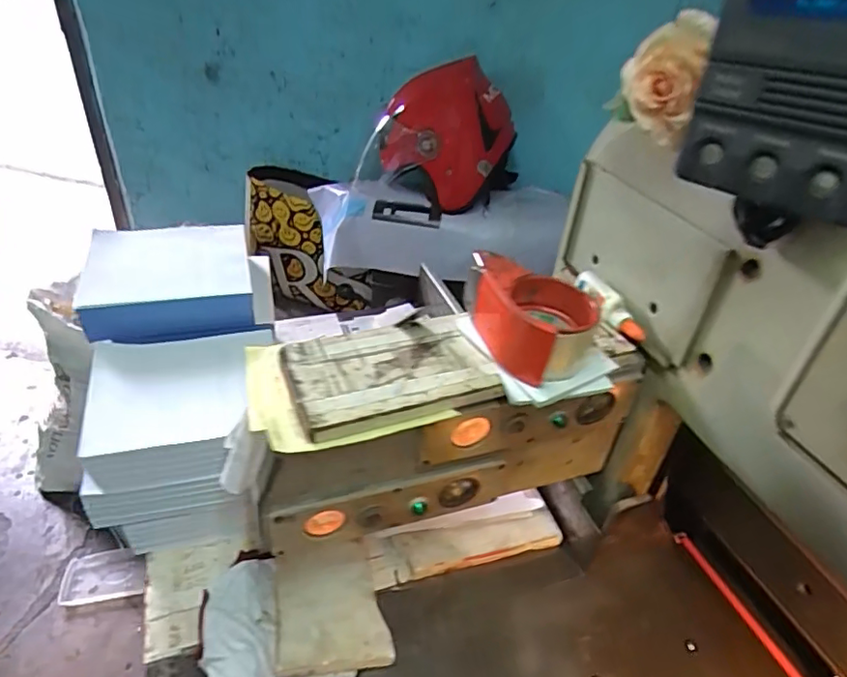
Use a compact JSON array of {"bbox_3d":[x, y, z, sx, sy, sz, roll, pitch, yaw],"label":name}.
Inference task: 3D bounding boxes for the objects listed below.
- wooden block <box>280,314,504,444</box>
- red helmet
[{"bbox_3d":[-0.027,0.028,0.496,0.170,0.022,0.102,-11,39,-20],"label":"wooden block"},{"bbox_3d":[0.031,-0.386,1.083,0.291,0.229,0.203,2,36,-4],"label":"red helmet"}]

